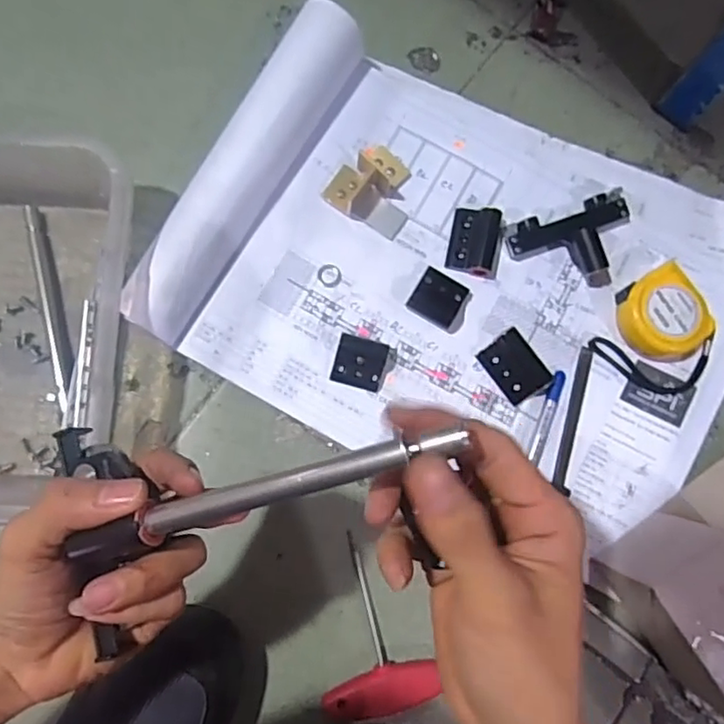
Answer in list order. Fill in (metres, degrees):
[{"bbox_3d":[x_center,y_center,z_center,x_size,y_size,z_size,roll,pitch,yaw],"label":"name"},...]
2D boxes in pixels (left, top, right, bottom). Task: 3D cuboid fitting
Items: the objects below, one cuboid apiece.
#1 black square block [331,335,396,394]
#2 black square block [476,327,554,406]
[{"bbox_3d":[0.001,0.001,0.485,0.046,0.017,0.038,14,80,-1],"label":"black square block"},{"bbox_3d":[0.127,0.004,0.497,0.041,0.013,0.055,-36,85,-8],"label":"black square block"}]

